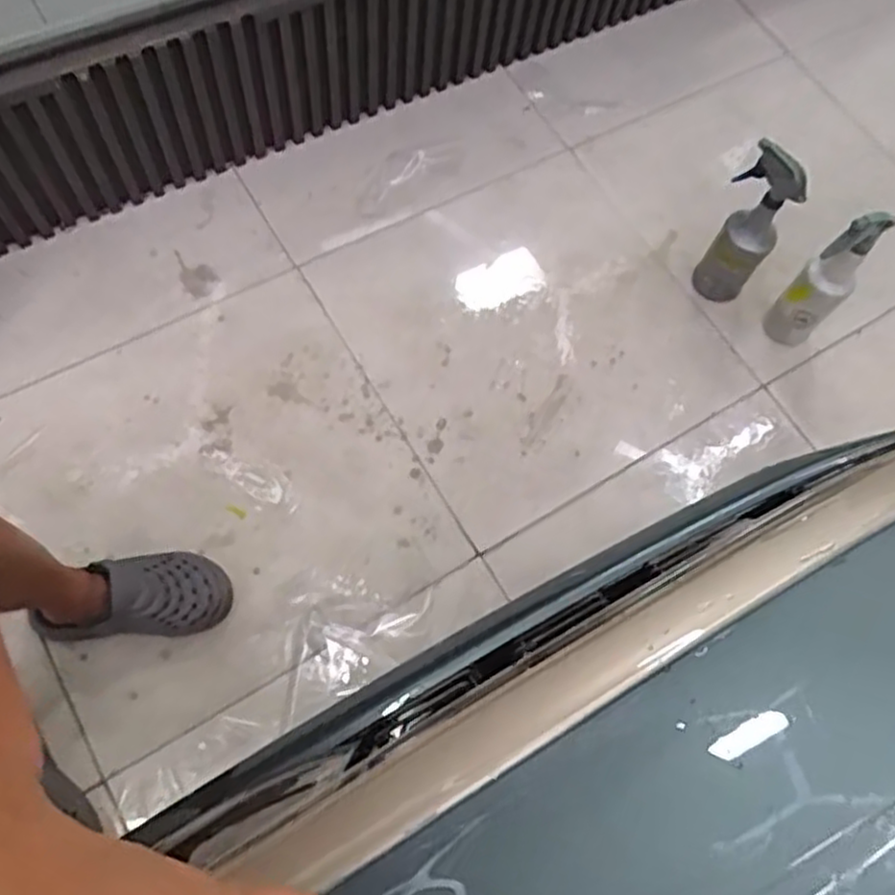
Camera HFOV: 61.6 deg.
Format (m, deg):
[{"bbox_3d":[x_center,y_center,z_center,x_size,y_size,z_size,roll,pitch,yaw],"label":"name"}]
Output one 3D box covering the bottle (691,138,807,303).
[{"bbox_3d":[0.515,-0.374,1.318,0.115,0.283,0.137,35,70,9],"label":"bottle"}]

